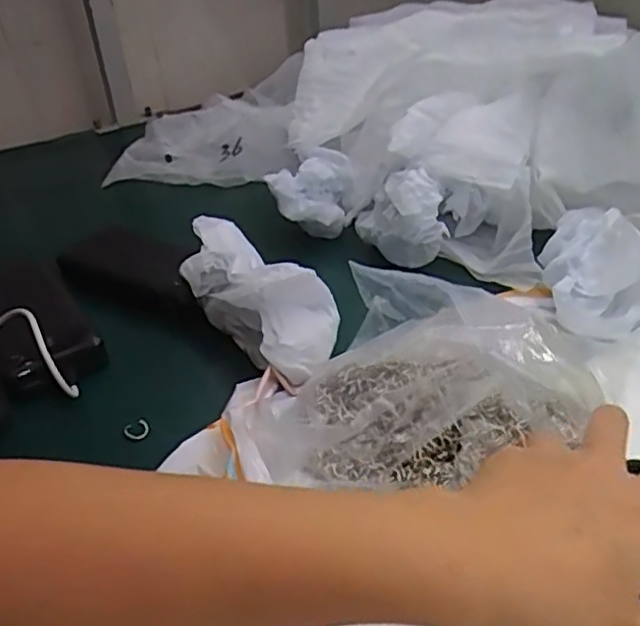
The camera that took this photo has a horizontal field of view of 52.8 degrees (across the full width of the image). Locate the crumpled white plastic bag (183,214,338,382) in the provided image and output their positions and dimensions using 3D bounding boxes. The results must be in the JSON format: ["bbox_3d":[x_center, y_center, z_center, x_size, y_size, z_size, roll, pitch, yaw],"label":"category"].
[{"bbox_3d":[-0.045,-0.014,0.469,0.065,0.078,0.146,-30,55,-30],"label":"crumpled white plastic bag"}]

